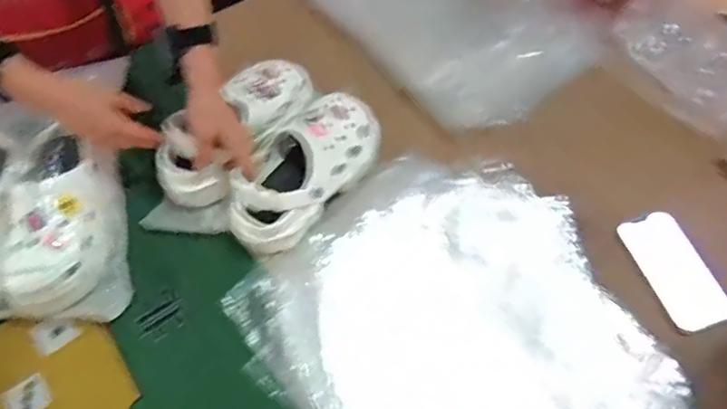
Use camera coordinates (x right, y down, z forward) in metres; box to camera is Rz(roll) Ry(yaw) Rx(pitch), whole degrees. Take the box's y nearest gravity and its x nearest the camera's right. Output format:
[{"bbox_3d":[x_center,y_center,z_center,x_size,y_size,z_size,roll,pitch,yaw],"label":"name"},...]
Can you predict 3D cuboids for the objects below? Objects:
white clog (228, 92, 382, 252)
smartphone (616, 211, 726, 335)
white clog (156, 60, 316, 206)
[{"bbox_3d":[-0.067,-0.049,0.771,0.111,0.085,0.252,29,62,15],"label":"white clog"},{"bbox_3d":[0.416,0.087,0.767,0.091,0.008,0.161,-20,67,-9],"label":"smartphone"},{"bbox_3d":[-0.165,-0.110,0.802,0.128,0.082,0.261,30,63,16],"label":"white clog"}]

